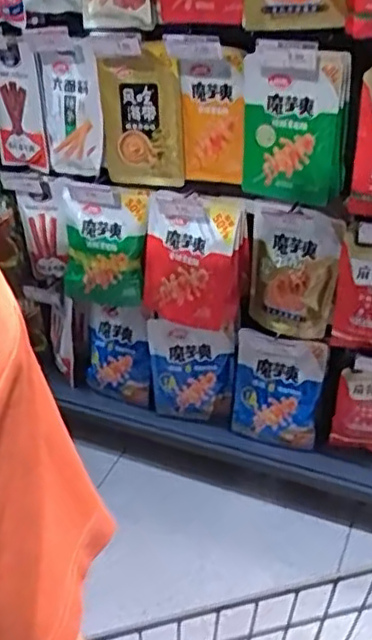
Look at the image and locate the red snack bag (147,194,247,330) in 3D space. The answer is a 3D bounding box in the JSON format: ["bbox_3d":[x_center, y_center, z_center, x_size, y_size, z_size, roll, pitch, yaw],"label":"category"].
[{"bbox_3d":[0.013,-0.120,1.414,0.228,0.291,0.043,12,37,23],"label":"red snack bag"}]

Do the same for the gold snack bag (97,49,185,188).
[{"bbox_3d":[-0.088,-0.391,1.314,0.158,0.252,0.040,3,34,11],"label":"gold snack bag"}]

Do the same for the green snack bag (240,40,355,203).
[{"bbox_3d":[0.189,-0.338,1.195,0.190,0.254,0.043,11,30,22],"label":"green snack bag"}]

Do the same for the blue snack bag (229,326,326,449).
[{"bbox_3d":[0.194,0.153,1.445,0.186,0.252,0.025,11,20,23],"label":"blue snack bag"}]

